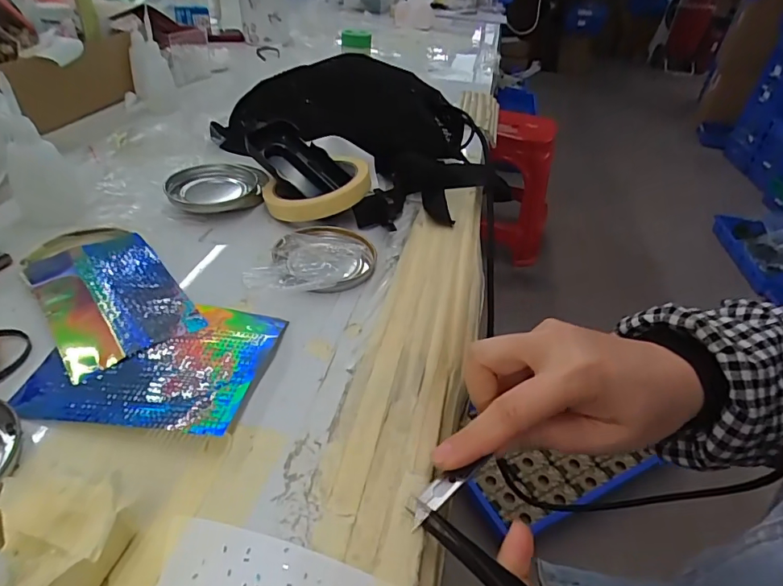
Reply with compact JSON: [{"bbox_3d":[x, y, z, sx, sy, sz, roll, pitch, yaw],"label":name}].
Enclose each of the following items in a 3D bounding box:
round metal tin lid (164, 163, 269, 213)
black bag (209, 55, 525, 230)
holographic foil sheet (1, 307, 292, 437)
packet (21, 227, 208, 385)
[{"bbox_3d":[-0.160,-0.097,0.434,0.088,0.016,0.076,-8,38,-17],"label":"round metal tin lid"},{"bbox_3d":[-0.038,-0.179,0.495,0.241,0.085,0.266,-16,41,-25],"label":"black bag"},{"bbox_3d":[-0.134,0.035,0.273,0.121,0.011,0.099,9,38,2],"label":"holographic foil sheet"},{"bbox_3d":[-0.194,-0.007,0.314,0.076,0.009,0.148,-25,46,-34],"label":"packet"}]

